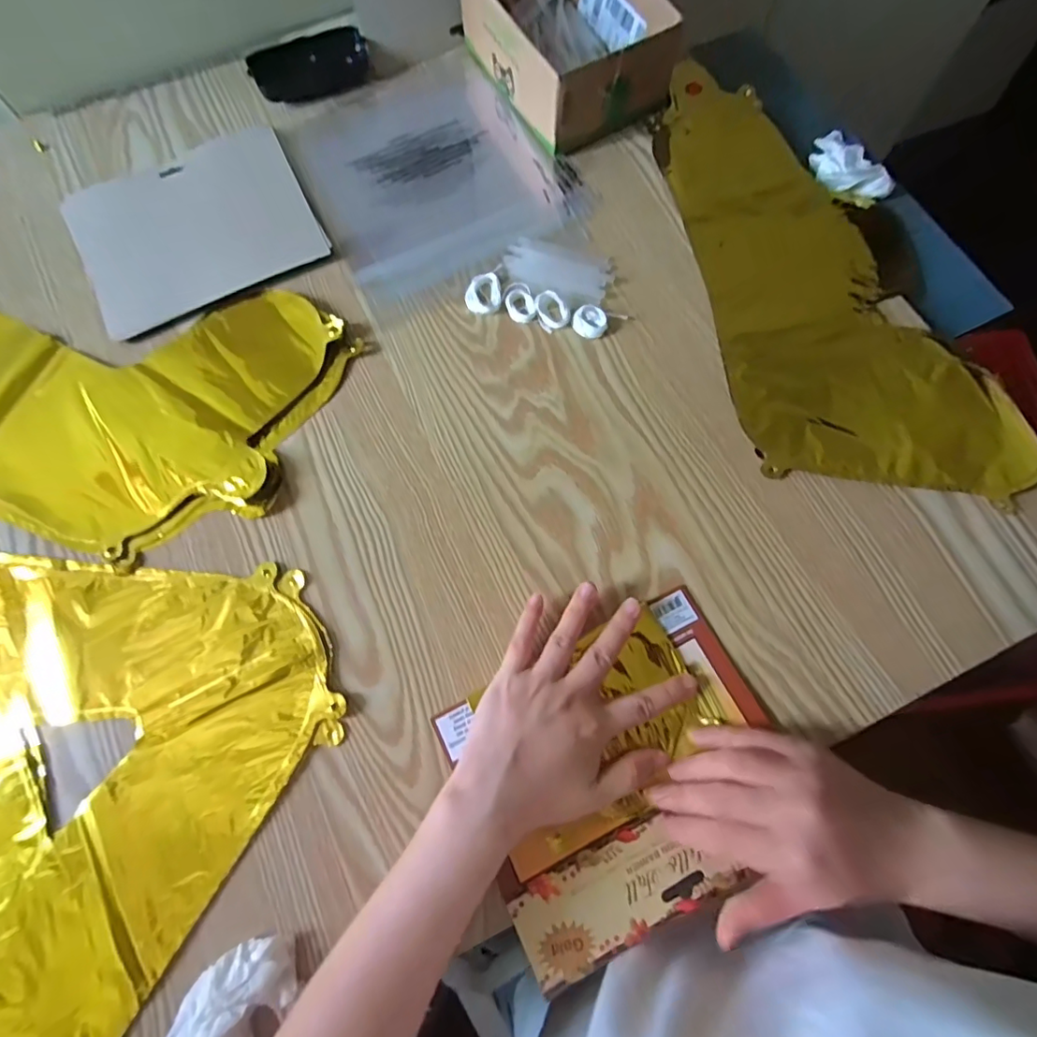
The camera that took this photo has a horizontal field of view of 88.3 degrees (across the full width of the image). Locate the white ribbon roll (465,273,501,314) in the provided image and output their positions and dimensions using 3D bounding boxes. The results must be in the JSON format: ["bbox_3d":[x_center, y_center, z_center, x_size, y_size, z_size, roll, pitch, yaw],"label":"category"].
[{"bbox_3d":[-0.029,-0.186,0.442,0.029,0.008,0.036,-3,72,1],"label":"white ribbon roll"}]

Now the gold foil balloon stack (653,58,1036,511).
[{"bbox_3d":[0.242,-0.210,0.438,0.193,0.014,0.418,-12,73,-2],"label":"gold foil balloon stack"}]

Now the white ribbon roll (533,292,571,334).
[{"bbox_3d":[0.026,-0.170,0.429,0.024,0.013,0.032,-27,74,-7],"label":"white ribbon roll"}]

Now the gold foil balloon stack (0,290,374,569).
[{"bbox_3d":[-0.374,-0.116,0.430,0.430,0.012,0.233,17,74,7],"label":"gold foil balloon stack"}]

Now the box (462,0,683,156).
[{"bbox_3d":[0.038,-0.443,0.486,0.135,0.065,0.195,-31,74,-8],"label":"box"}]

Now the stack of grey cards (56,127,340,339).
[{"bbox_3d":[-0.285,-0.258,0.468,0.195,0.009,0.170,-26,74,-6],"label":"stack of grey cards"}]

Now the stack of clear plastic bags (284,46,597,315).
[{"bbox_3d":[-0.087,-0.330,0.499,0.214,0.017,0.254,-27,74,-7],"label":"stack of clear plastic bags"}]

